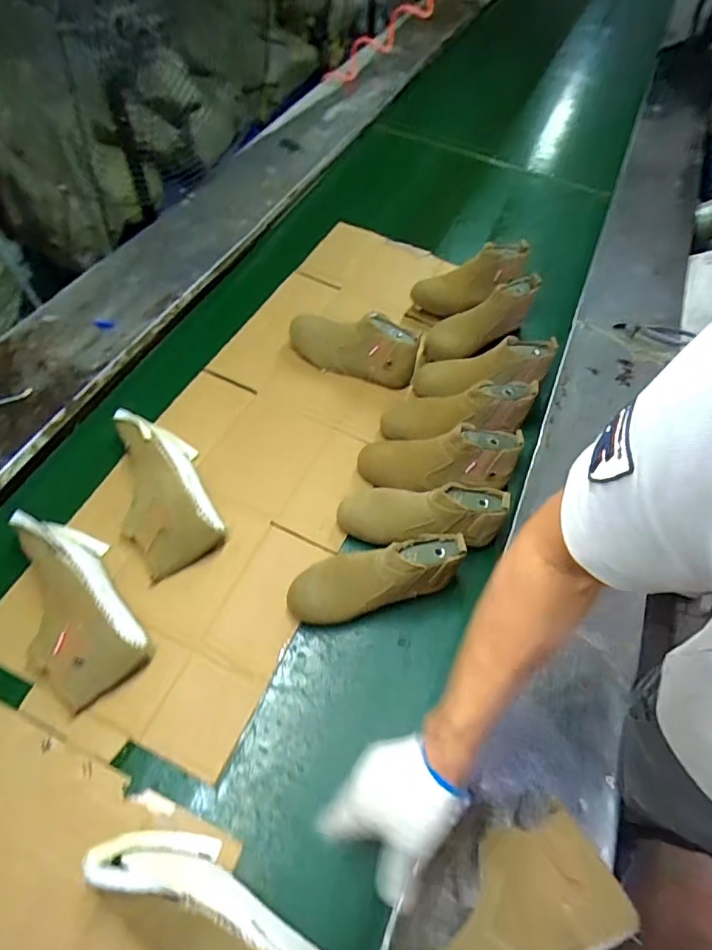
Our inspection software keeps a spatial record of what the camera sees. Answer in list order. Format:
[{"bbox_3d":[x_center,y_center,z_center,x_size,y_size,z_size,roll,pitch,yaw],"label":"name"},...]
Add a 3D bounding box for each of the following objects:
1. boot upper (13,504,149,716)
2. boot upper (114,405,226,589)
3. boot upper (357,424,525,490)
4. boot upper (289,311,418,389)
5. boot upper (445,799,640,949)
[{"bbox_3d":[-0.402,0.172,0.713,0.143,0.095,0.275,-29,65,-20],"label":"boot upper"},{"bbox_3d":[-0.311,0.023,0.810,0.135,0.105,0.250,-20,62,-15],"label":"boot upper"},{"bbox_3d":[0.144,-0.021,0.882,0.278,0.106,0.084,-5,58,10],"label":"boot upper"},{"bbox_3d":[-0.013,-0.254,1.013,0.265,0.138,0.084,17,58,21],"label":"boot upper"},{"bbox_3d":[0.140,0.456,0.523,0.288,0.104,0.110,-15,61,-13],"label":"boot upper"}]

